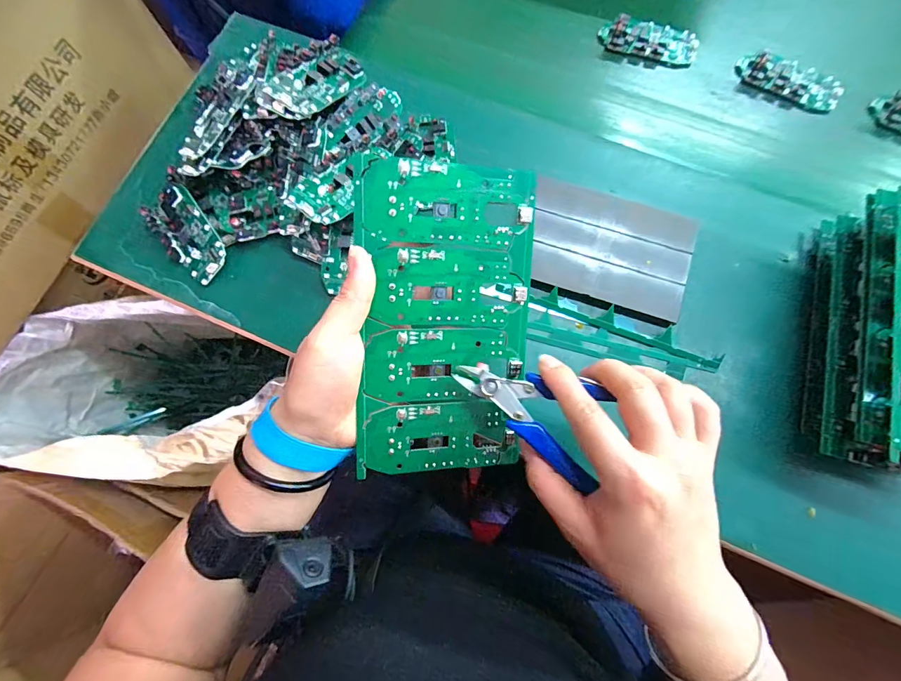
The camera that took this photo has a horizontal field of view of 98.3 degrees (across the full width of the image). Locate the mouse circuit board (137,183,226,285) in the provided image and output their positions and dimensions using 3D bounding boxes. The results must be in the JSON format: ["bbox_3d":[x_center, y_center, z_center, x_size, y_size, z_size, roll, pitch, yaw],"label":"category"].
[{"bbox_3d":[-0.231,-0.091,0.342,0.048,0.007,0.086,-37,86,9],"label":"mouse circuit board"}]

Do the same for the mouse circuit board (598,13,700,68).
[{"bbox_3d":[0.205,-0.310,0.403,0.098,0.010,0.042,17,75,5],"label":"mouse circuit board"}]

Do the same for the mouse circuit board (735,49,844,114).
[{"bbox_3d":[0.336,-0.259,0.386,0.097,0.012,0.041,28,76,7],"label":"mouse circuit board"}]

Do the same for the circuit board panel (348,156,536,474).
[{"bbox_3d":[-0.002,-0.009,0.241,0.105,0.004,0.188,-1,100,-15],"label":"circuit board panel"}]

